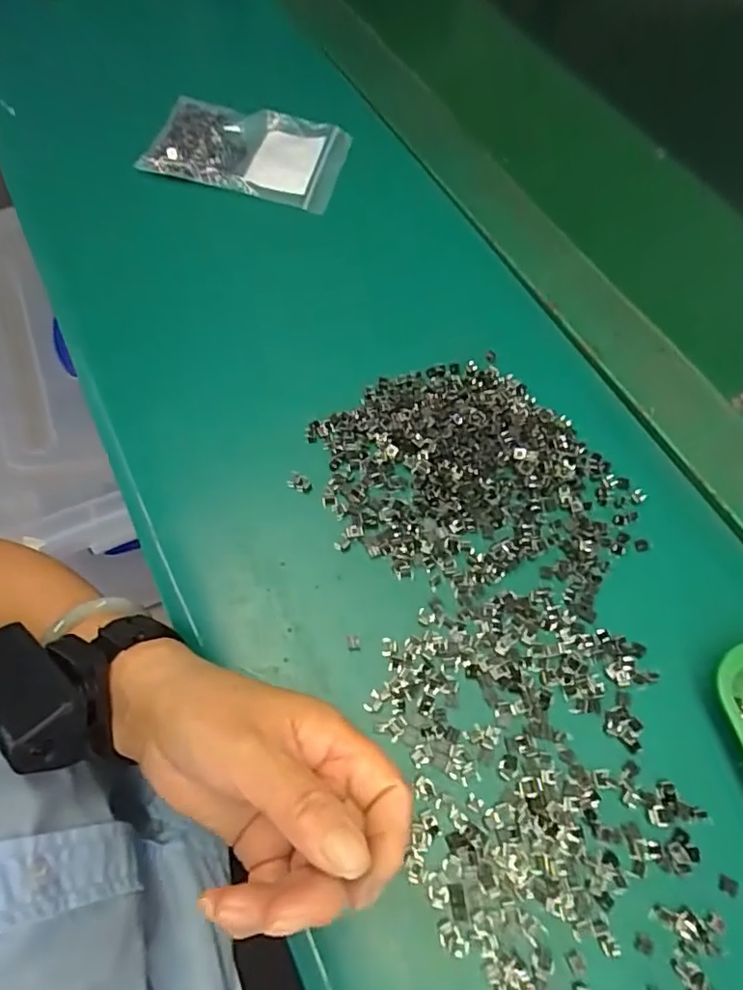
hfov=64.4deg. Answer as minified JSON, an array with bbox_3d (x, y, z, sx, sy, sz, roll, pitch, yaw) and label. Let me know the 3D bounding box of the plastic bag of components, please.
[{"bbox_3d":[-0.096,-0.278,0.466,0.152,0.013,0.100,21,64,8],"label":"plastic bag of components"}]

